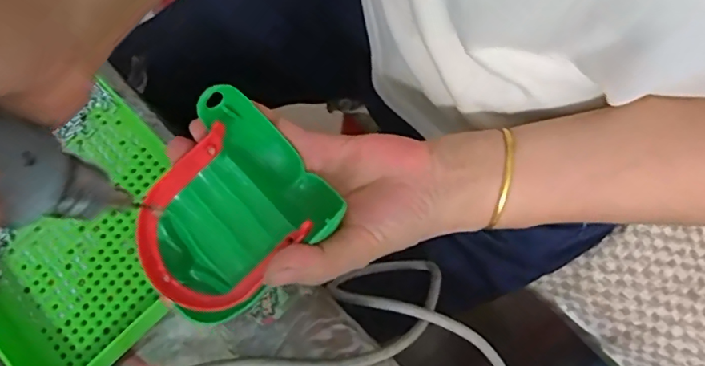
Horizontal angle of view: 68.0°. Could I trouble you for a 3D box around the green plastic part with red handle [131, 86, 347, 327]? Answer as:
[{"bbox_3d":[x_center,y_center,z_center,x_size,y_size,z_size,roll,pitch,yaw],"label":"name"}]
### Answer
[{"bbox_3d":[-0.062,0.017,0.270,0.085,0.050,0.099,41,78,13],"label":"green plastic part with red handle"}]

